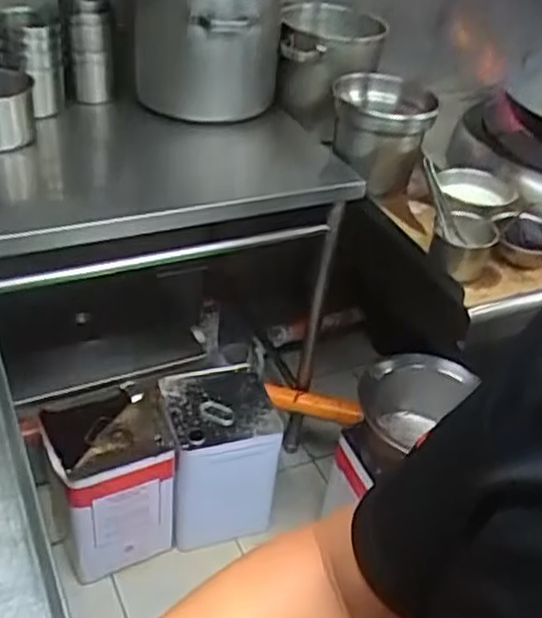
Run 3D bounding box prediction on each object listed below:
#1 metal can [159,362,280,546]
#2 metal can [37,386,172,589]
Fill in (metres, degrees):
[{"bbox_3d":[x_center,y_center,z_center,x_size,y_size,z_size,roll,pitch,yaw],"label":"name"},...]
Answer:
[{"bbox_3d":[-0.131,0.335,1.702,0.230,0.353,0.236,-6,38,-17],"label":"metal can"},{"bbox_3d":[-0.358,0.379,1.620,0.246,0.325,0.246,-9,38,-20],"label":"metal can"}]

